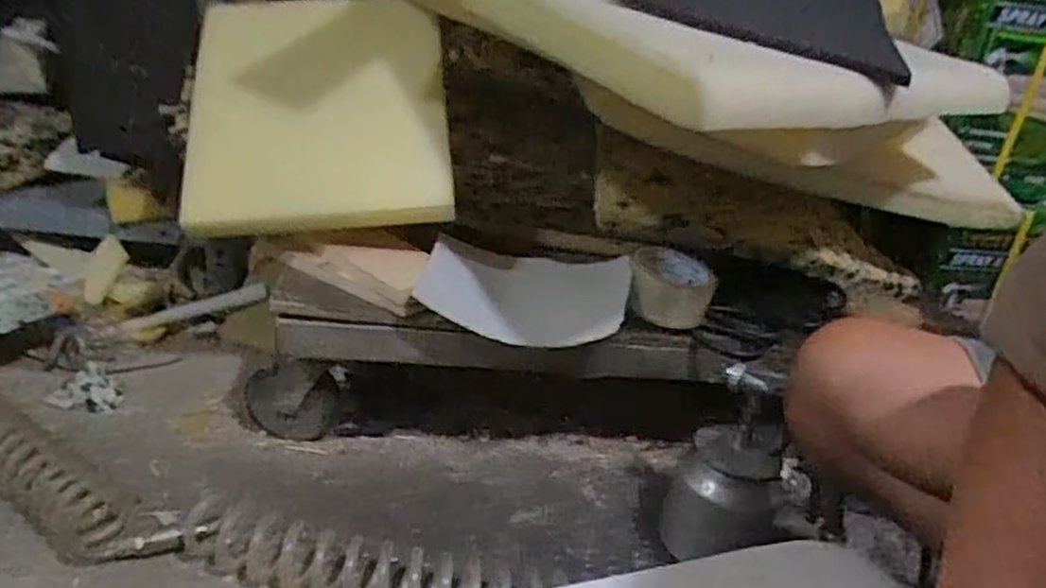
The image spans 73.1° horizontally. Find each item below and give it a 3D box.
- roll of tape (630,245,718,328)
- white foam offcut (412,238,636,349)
[{"bbox_3d":[0.156,-0.008,0.741,0.090,0.052,0.109,10,25,2],"label":"roll of tape"},{"bbox_3d":[0.003,-0.007,0.726,0.204,0.042,0.153,9,25,2],"label":"white foam offcut"}]

